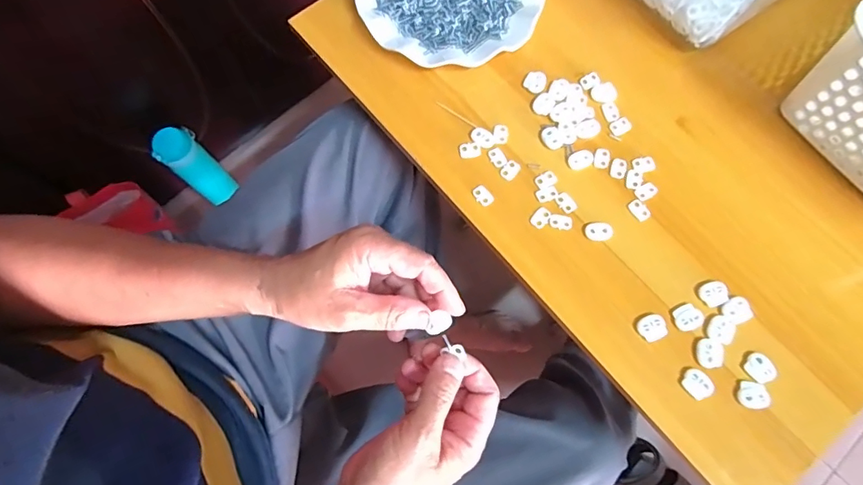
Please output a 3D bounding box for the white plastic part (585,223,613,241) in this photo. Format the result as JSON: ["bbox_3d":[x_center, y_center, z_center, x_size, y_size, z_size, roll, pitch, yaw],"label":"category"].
[{"bbox_3d":[0.145,-0.010,0.409,0.022,0.004,0.015,-3,72,0],"label":"white plastic part"}]

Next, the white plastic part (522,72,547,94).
[{"bbox_3d":[0.100,-0.155,0.457,0.021,0.005,0.022,0,72,1],"label":"white plastic part"}]

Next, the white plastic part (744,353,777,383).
[{"bbox_3d":[0.257,0.098,0.370,0.021,0.004,0.022,-19,73,-5],"label":"white plastic part"}]

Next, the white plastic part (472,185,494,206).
[{"bbox_3d":[0.046,-0.042,0.424,0.014,0.004,0.019,-31,74,-9],"label":"white plastic part"}]

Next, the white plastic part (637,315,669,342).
[{"bbox_3d":[0.179,0.069,0.383,0.021,0.005,0.020,-27,74,-8],"label":"white plastic part"}]

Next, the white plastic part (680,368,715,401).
[{"bbox_3d":[0.208,0.110,0.367,0.020,0.004,0.022,-35,75,-10],"label":"white plastic part"}]

